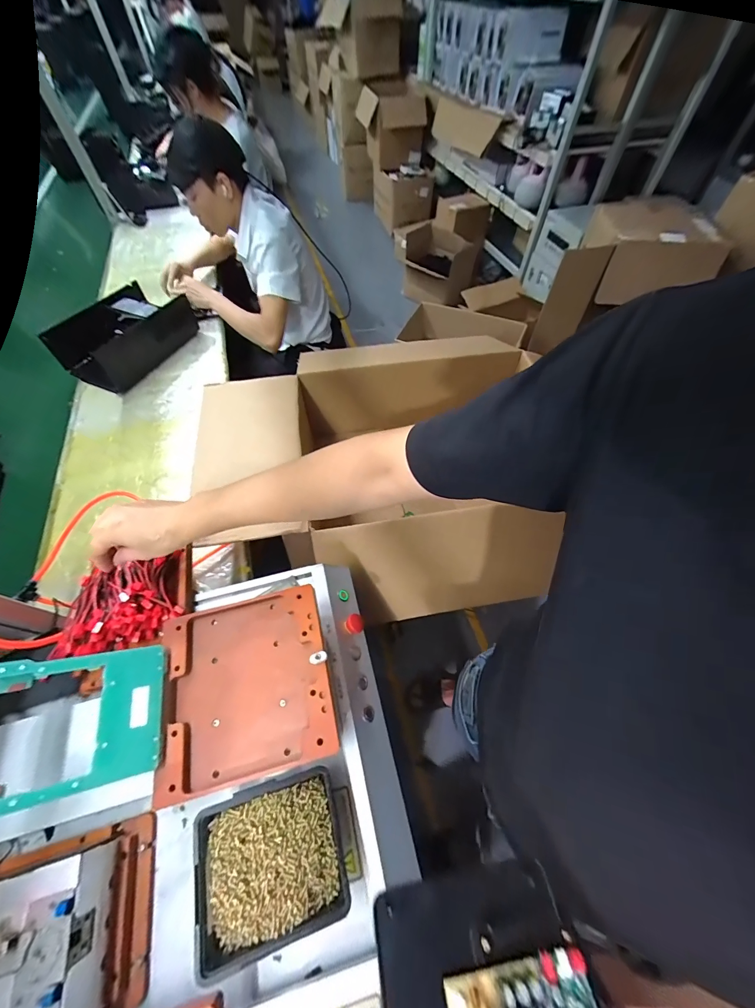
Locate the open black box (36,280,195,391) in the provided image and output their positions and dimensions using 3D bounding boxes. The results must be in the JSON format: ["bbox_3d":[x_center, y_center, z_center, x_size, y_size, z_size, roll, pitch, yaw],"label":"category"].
[{"bbox_3d":[-0.764,-0.528,1.050,0.236,0.132,0.366,22,61,13],"label":"open black box"}]

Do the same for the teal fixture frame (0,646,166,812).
[{"bbox_3d":[-0.338,0.226,0.353,0.199,0.013,0.129,5,52,-30],"label":"teal fixture frame"}]

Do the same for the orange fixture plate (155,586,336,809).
[{"bbox_3d":[-0.161,0.219,0.427,0.189,0.024,0.196,-12,59,-8],"label":"orange fixture plate"}]

